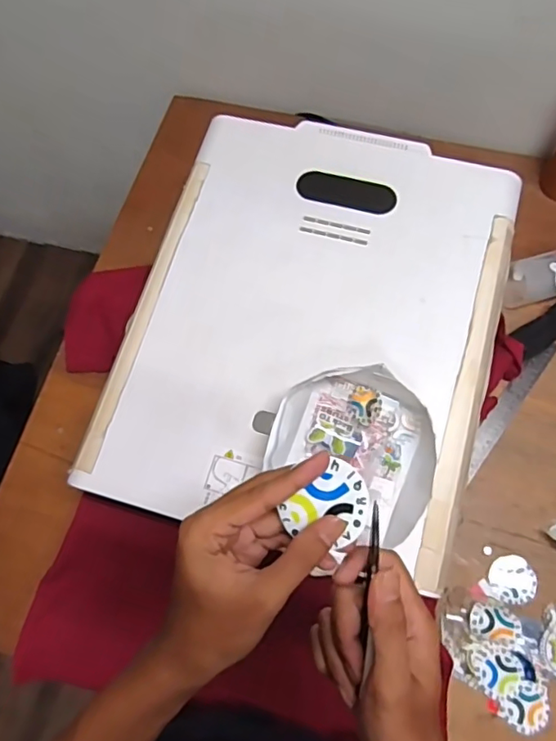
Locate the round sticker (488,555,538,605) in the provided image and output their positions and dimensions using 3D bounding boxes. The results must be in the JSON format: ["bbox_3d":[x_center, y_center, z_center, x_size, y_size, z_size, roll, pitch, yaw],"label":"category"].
[{"bbox_3d":[0.289,0.257,0.672,0.055,0.009,0.057,-1,70,1],"label":"round sticker"}]

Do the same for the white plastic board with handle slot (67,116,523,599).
[{"bbox_3d":[0.042,-0.065,0.620,0.396,0.029,0.493,14,71,7],"label":"white plastic board with handle slot"}]

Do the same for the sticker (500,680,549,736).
[{"bbox_3d":[0.286,0.386,0.623,0.053,0.004,0.045,-40,74,-12],"label":"sticker"}]

